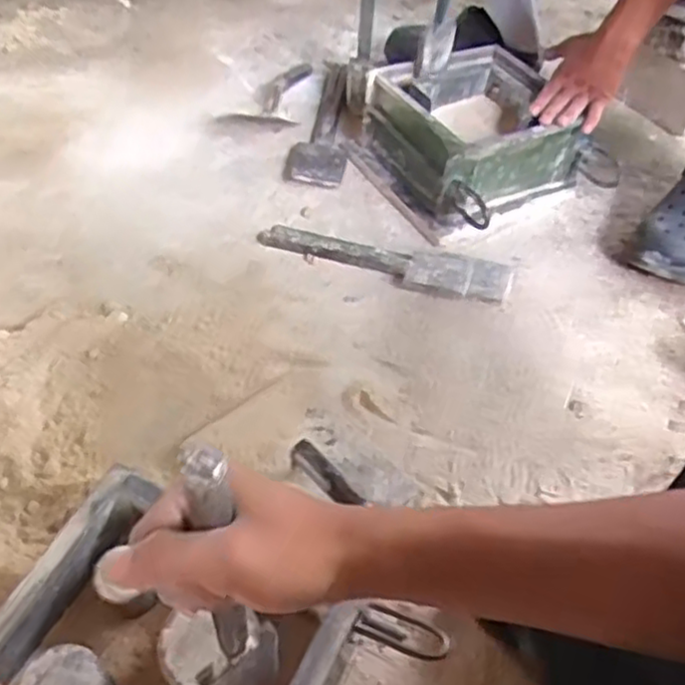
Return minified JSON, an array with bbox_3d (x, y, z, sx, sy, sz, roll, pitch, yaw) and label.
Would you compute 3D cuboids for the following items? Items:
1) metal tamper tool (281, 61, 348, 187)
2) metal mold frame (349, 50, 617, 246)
[{"bbox_3d":[-0.027,-0.353,1.130,0.084,0.044,0.318,5,52,3],"label":"metal tamper tool"},{"bbox_3d":[0.187,-0.285,1.022,0.270,0.133,0.265,-23,55,-18],"label":"metal mold frame"}]

